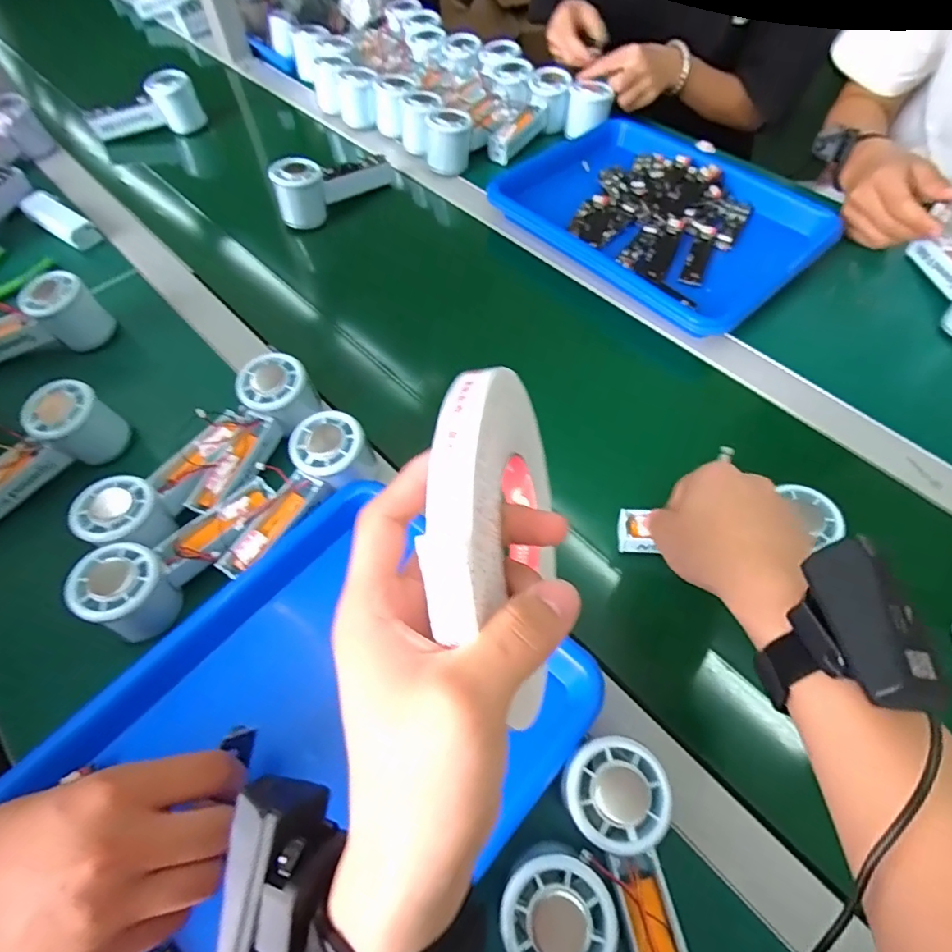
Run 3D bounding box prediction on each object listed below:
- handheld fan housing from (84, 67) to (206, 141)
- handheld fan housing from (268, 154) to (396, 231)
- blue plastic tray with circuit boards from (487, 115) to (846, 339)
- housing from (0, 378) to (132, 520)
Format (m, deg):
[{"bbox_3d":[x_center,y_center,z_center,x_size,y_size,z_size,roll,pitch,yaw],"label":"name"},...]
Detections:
[{"bbox_3d":[-0.484,-0.527,0.792,0.154,0.066,0.054,-16,60,-6],"label":"handheld fan housing"},{"bbox_3d":[-0.184,-0.366,0.682,0.161,0.066,0.052,-40,66,-19],"label":"handheld fan housing"},{"bbox_3d":[0.214,-0.317,0.647,0.270,0.029,0.355,-38,65,-18],"label":"blue plastic tray with circuit boards"},{"bbox_3d":[-0.382,-0.017,0.467,0.048,0.062,0.147,39,68,22],"label":"housing"}]

